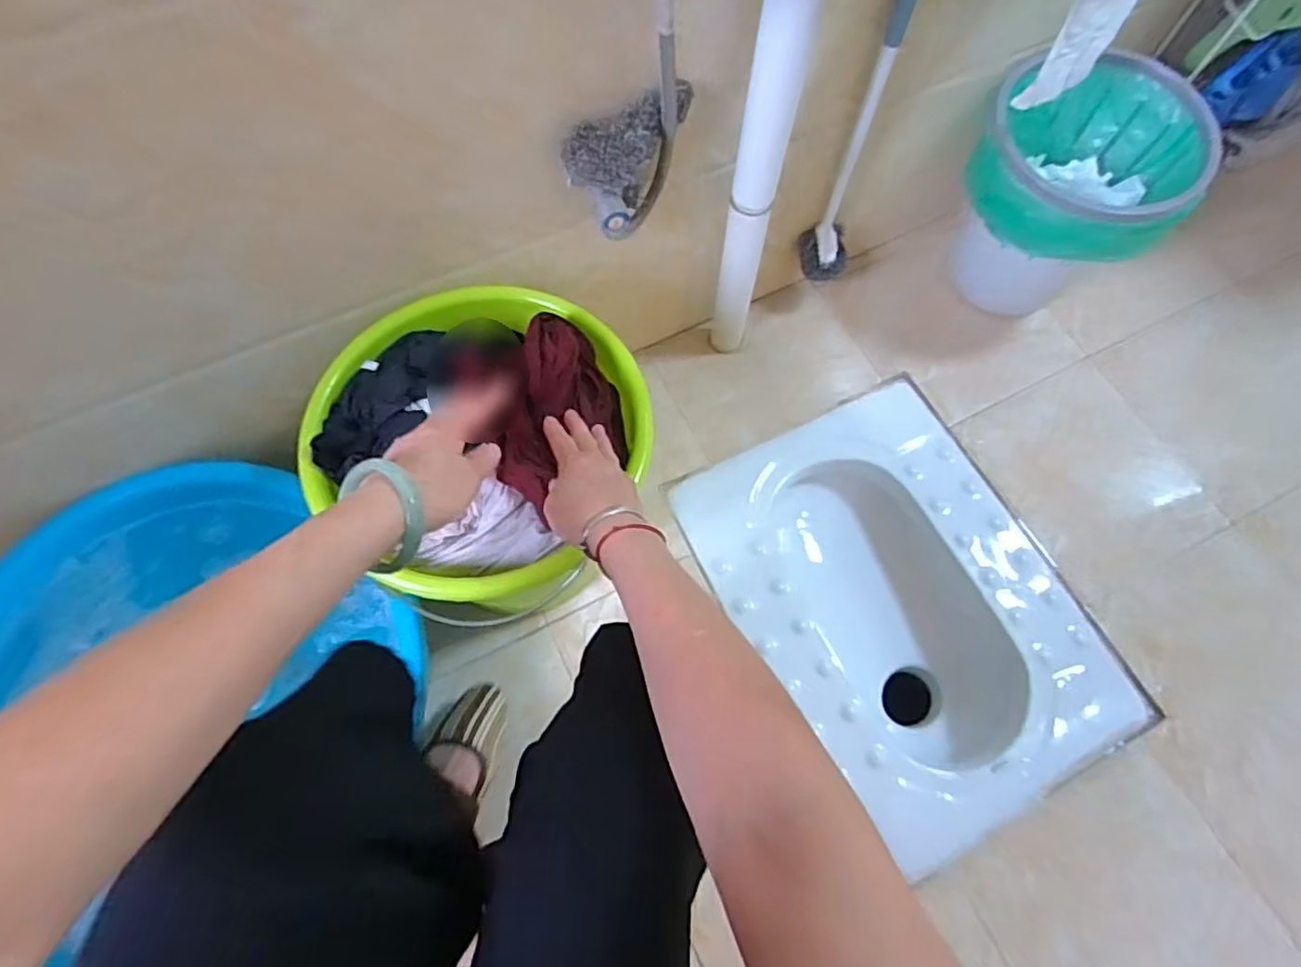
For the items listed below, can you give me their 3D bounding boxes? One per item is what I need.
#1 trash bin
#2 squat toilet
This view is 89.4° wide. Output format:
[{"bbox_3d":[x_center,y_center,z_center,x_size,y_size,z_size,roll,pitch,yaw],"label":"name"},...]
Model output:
[{"bbox_3d":[0.544,-0.384,0.883,0.246,0.246,0.241,0,68,-1],"label":"trash bin"},{"bbox_3d":[0.335,0.172,0.927,0.394,0.168,0.547,-26,71,-10],"label":"squat toilet"}]

